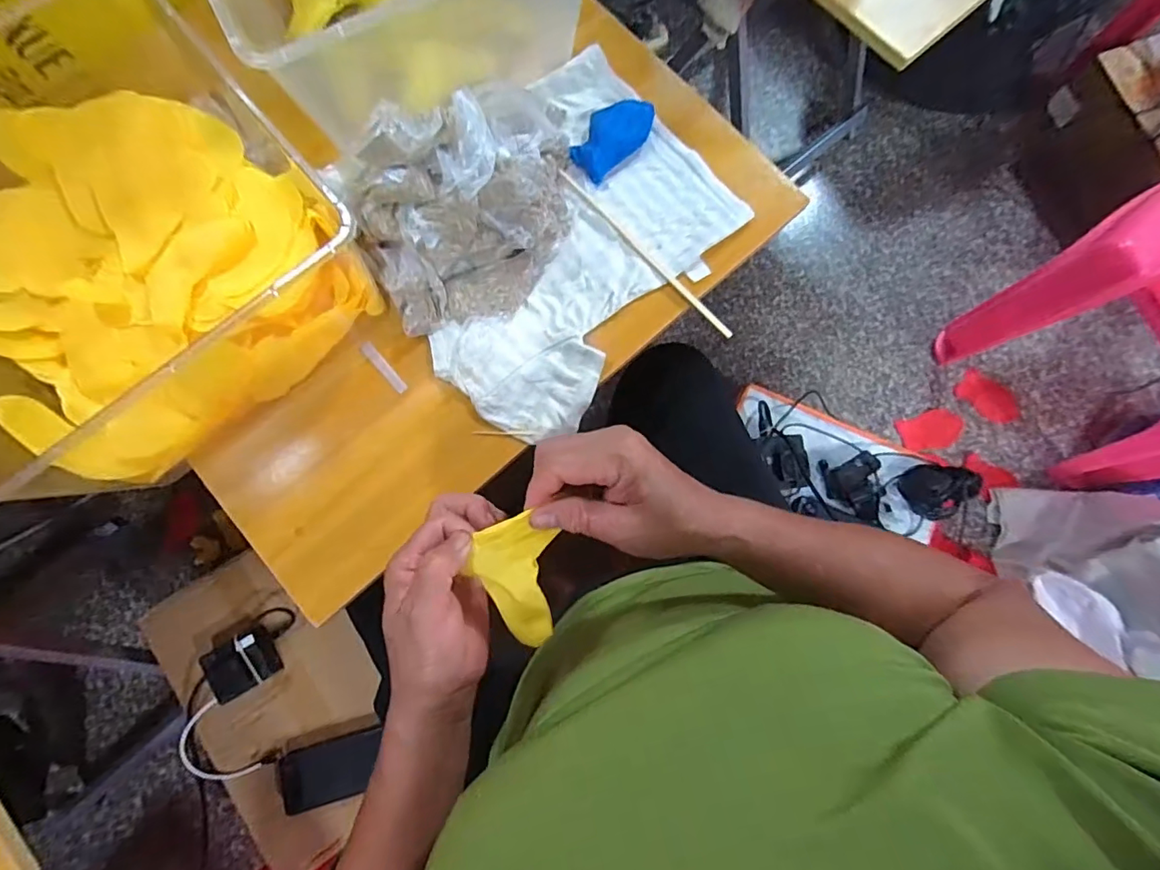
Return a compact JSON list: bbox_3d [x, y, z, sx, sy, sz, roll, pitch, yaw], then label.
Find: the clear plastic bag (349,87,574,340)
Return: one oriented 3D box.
[{"bbox_3d":[-0.089,-0.204,0.436,0.210,0.103,0.159,-29,81,-6],"label":"clear plastic bag"}]

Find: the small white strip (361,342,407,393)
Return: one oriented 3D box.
[{"bbox_3d":[-0.178,-0.062,0.465,0.011,0.004,0.059,-41,82,-8],"label":"small white strip"}]

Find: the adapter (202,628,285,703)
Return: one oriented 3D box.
[{"bbox_3d":[-0.464,0.314,0.696,0.088,0.027,0.068,-28,81,-6],"label":"adapter"}]

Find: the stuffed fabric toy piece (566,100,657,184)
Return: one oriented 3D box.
[{"bbox_3d":[0.033,-0.291,0.490,0.049,0.025,0.090,39,81,6],"label":"stuffed fabric toy piece"}]

